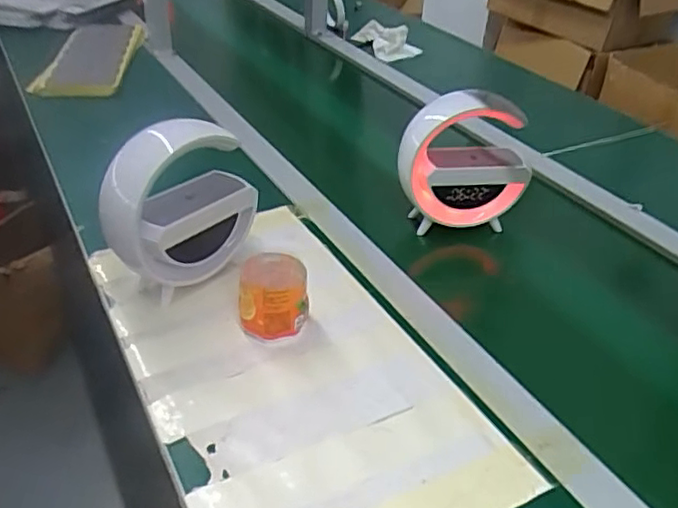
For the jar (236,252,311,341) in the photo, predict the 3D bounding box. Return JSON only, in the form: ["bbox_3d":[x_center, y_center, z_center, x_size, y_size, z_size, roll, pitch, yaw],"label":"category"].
[{"bbox_3d":[-0.060,0.039,0.582,0.061,0.065,0.065,2,35,-1],"label":"jar"}]

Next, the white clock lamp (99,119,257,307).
[{"bbox_3d":[-0.161,-0.046,0.618,0.091,0.163,0.134,29,43,32],"label":"white clock lamp"}]

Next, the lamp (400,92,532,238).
[{"bbox_3d":[0.143,-0.104,0.734,0.142,0.156,0.061,6,35,4],"label":"lamp"}]

